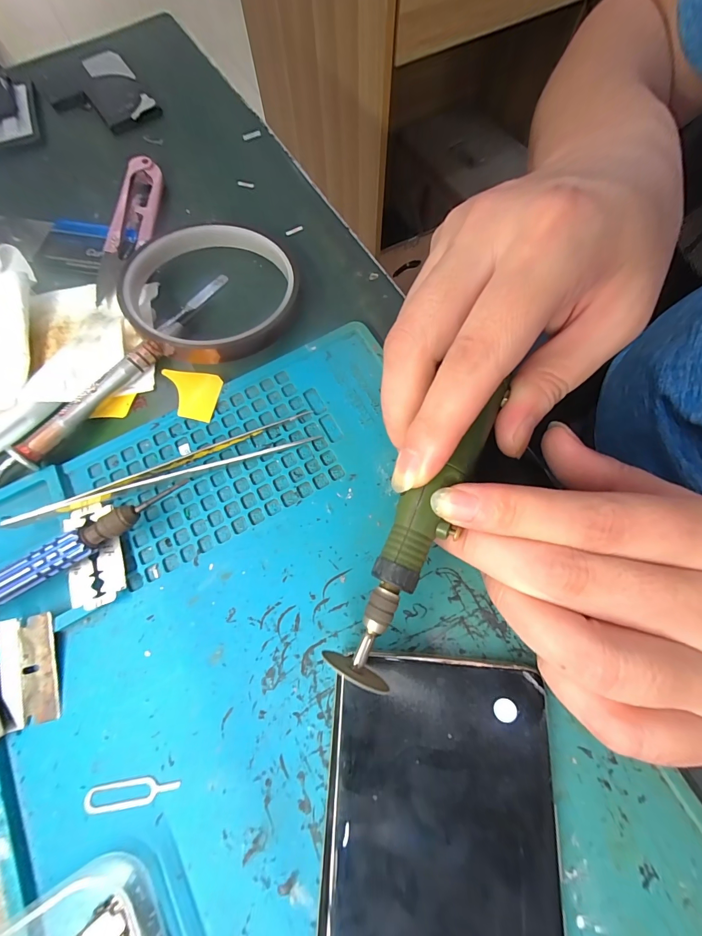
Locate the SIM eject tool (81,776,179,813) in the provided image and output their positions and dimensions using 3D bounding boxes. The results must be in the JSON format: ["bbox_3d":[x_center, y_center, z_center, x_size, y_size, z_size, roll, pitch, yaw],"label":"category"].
[{"bbox_3d":[-0.077,0.115,0.121,0.033,0.004,0.008,-7,63,-2],"label":"SIM eject tool"}]

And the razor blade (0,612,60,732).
[{"bbox_3d":[-0.124,0.077,0.130,0.020,0.004,0.038,-14,73,-3],"label":"razor blade"}]

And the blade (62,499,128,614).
[{"bbox_3d":[-0.107,0.036,0.143,0.021,0.004,0.042,-19,73,-8],"label":"blade"}]

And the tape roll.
[{"bbox_3d":[-0.069,-0.090,0.175,0.088,0.020,0.086,-1,73,2],"label":"tape roll"}]

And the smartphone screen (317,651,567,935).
[{"bbox_3d":[0.027,0.147,0.104,0.073,0.010,0.160,3,73,3],"label":"smartphone screen"}]

